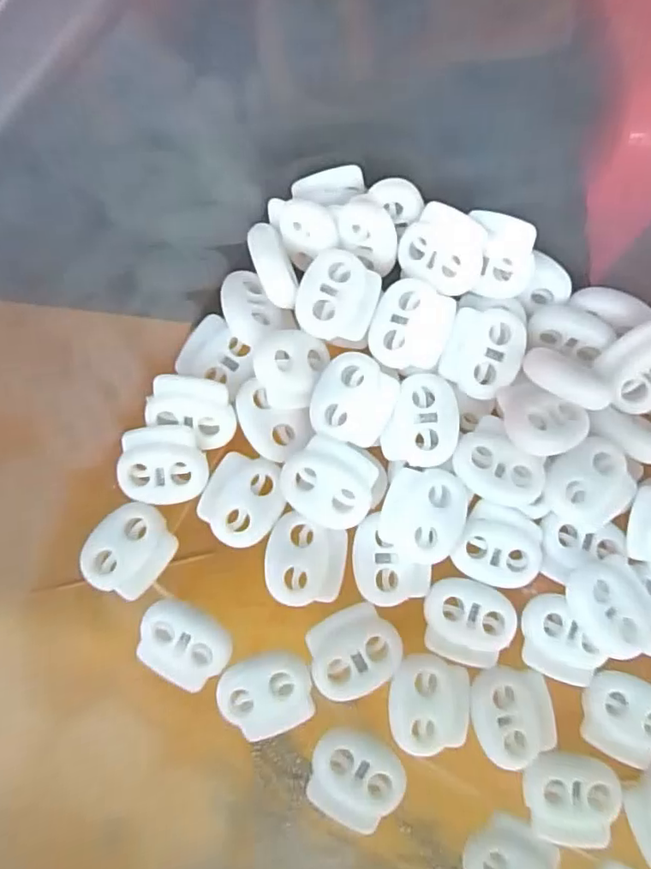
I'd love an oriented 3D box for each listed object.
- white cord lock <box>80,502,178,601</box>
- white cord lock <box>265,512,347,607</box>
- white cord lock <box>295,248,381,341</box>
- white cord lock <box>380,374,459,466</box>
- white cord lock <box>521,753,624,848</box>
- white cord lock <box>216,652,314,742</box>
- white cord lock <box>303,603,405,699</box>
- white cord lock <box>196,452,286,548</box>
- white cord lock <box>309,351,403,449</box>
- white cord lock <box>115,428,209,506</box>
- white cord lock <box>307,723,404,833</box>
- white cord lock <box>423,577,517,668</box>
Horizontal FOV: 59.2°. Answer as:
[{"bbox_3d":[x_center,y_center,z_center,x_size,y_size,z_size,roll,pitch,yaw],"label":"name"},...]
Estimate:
[{"bbox_3d":[-0.047,0.028,0.136,0.019,0.004,0.021,39,80,6],"label":"white cord lock"},{"bbox_3d":[-0.005,0.030,0.137,0.019,0.004,0.020,7,79,0],"label":"white cord lock"},{"bbox_3d":[0.003,-0.034,0.138,0.019,0.004,0.021,14,79,2],"label":"white cord lock"},{"bbox_3d":[0.023,-0.004,0.135,0.016,0.004,0.021,14,79,2],"label":"white cord lock"},{"bbox_3d":[0.055,0.084,0.131,0.022,0.005,0.022,17,79,2],"label":"white cord lock"},{"bbox_3d":[-0.014,0.060,0.132,0.021,0.005,0.018,-14,79,-4],"label":"white cord lock"},{"bbox_3d":[0.006,0.051,0.132,0.021,0.004,0.019,-34,81,-7],"label":"white cord lock"},{"bbox_3d":[-0.020,0.015,0.138,0.019,0.004,0.021,28,79,4],"label":"white cord lock"},{"bbox_3d":[0.007,-0.009,0.135,0.019,0.004,0.020,18,79,3],"label":"white cord lock"},{"bbox_3d":[-0.040,0.007,0.138,0.021,0.004,0.018,-4,79,-2],"label":"white cord lock"},{"bbox_3d":[0.007,0.078,0.130,0.021,0.004,0.019,31,80,5],"label":"white cord lock"},{"bbox_3d":[0.034,0.045,0.136,0.021,0.004,0.019,16,79,2],"label":"white cord lock"}]

